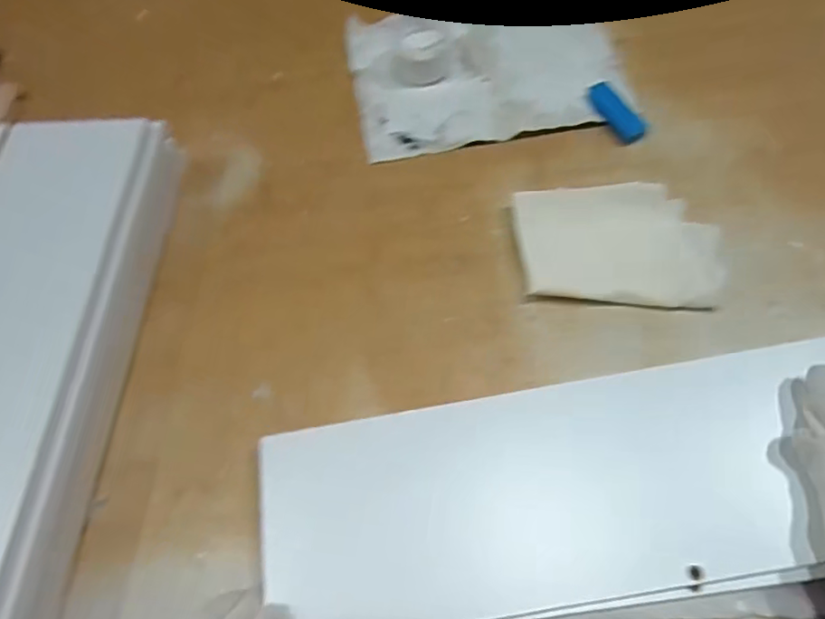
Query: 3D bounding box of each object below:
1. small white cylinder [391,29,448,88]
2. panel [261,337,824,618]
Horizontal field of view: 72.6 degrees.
[{"bbox_3d":[0.009,-0.265,0.581,0.063,0.040,0.051,0,63,4],"label":"small white cylinder"},{"bbox_3d":[0.167,0.114,0.390,0.539,0.028,0.148,-10,67,2],"label":"panel"}]

